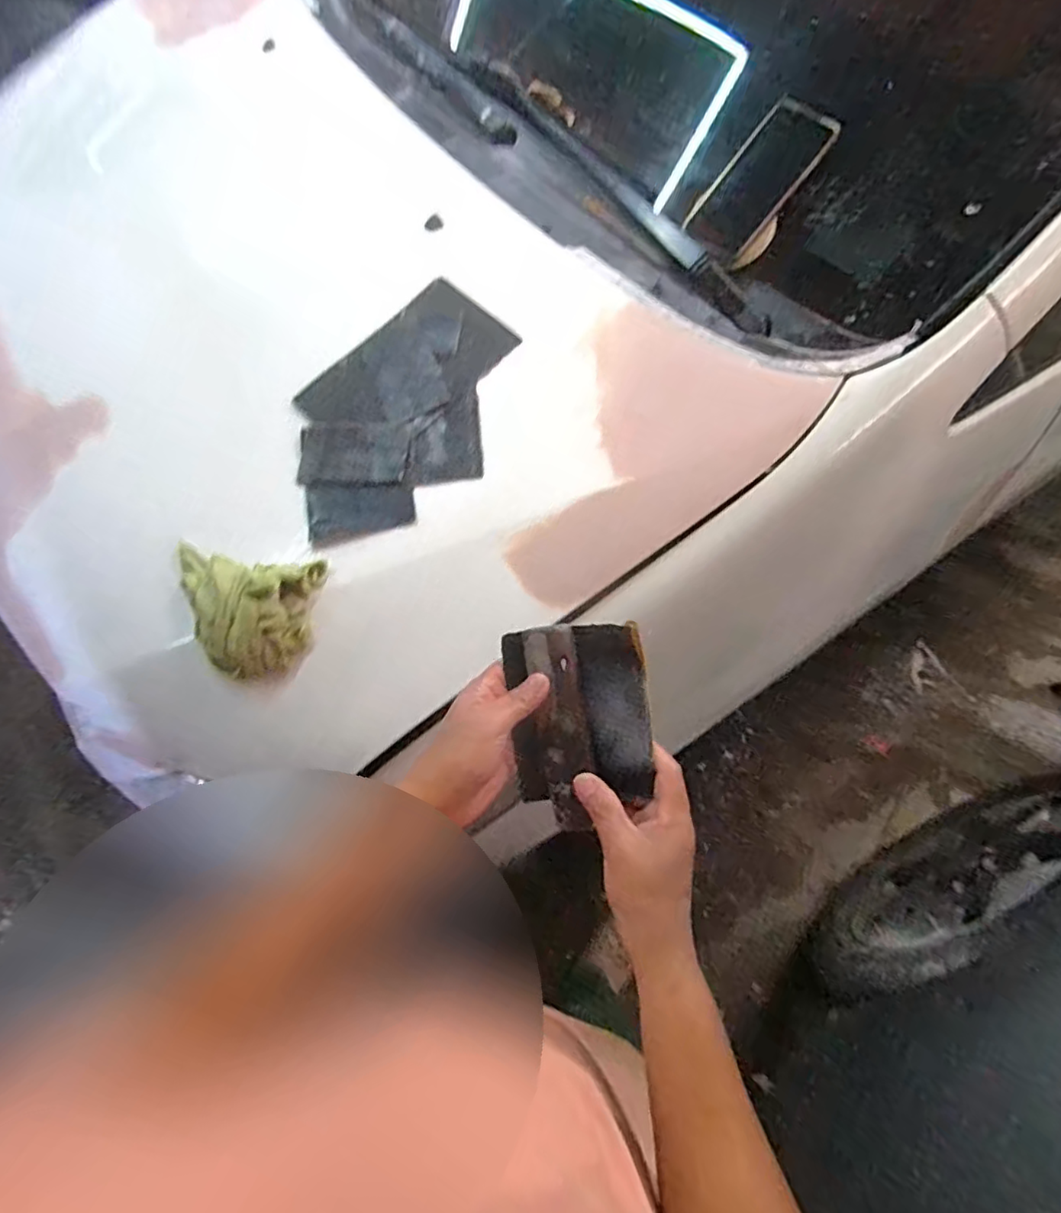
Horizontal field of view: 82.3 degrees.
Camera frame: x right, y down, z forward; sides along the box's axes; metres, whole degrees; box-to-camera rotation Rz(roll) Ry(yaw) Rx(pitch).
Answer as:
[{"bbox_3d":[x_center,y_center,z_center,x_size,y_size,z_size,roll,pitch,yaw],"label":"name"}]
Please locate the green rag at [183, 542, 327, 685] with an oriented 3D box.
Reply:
[{"bbox_3d":[-0.298,0.005,0.620,0.158,0.074,0.124,13,100,24],"label":"green rag"}]

